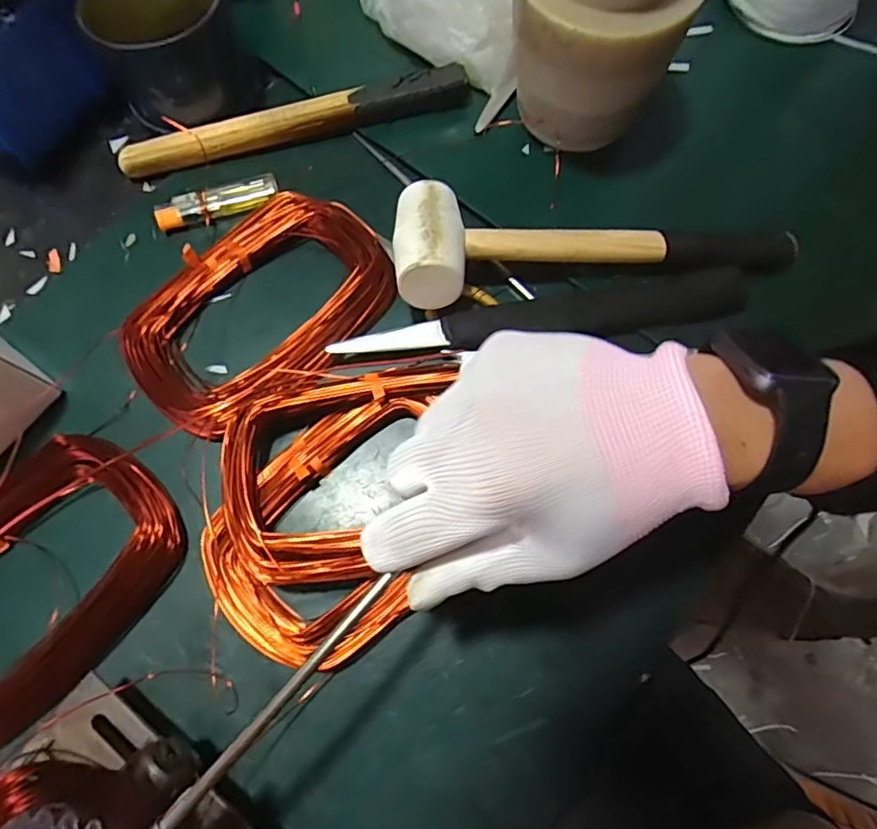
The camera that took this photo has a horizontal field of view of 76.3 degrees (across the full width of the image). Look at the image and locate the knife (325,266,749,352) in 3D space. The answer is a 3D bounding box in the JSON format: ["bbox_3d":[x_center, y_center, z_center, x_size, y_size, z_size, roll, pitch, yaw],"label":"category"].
[{"bbox_3d":[0.067,-0.065,0.359,0.257,0.022,0.037,-6,73,-2],"label":"knife"}]

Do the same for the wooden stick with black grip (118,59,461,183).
[{"bbox_3d":[-0.105,-0.218,0.410,0.256,0.021,0.030,-16,74,-5],"label":"wooden stick with black grip"}]

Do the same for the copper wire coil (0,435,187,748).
[{"bbox_3d":[-0.235,0.094,0.315,0.127,0.021,0.171,42,78,11],"label":"copper wire coil"}]

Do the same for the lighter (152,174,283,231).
[{"bbox_3d":[-0.157,-0.153,0.396,0.085,0.008,0.027,-18,74,-6],"label":"lighter"}]

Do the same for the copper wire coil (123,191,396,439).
[{"bbox_3d":[-0.116,-0.069,0.366,0.116,0.022,0.171,42,78,11],"label":"copper wire coil"}]

